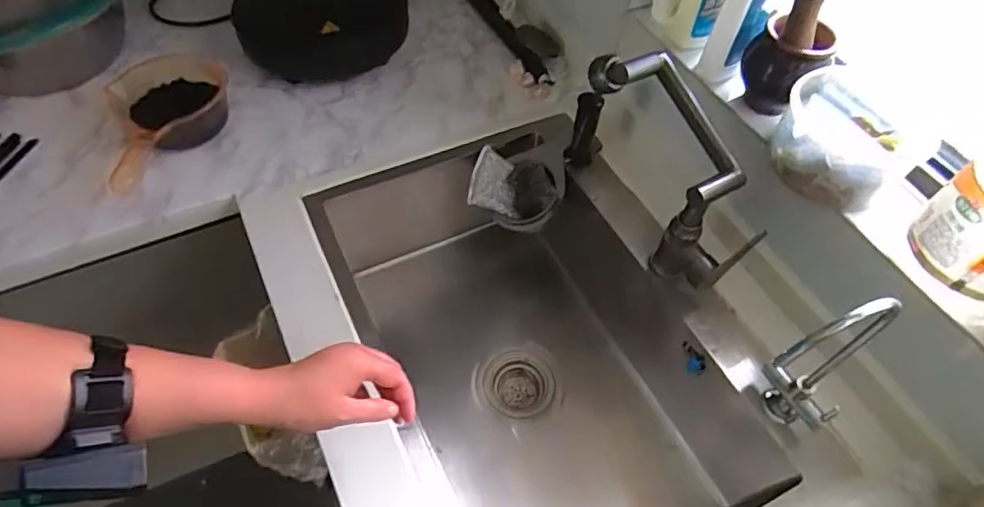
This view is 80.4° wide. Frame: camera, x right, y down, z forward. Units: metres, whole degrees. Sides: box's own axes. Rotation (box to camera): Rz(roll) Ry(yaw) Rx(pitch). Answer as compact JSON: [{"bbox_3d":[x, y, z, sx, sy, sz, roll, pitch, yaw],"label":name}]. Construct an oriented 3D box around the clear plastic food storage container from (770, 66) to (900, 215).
[{"bbox_3d":[0.382,-0.126,0.644,0.123,0.076,0.146,29,59,16],"label":"clear plastic food storage container"}]

